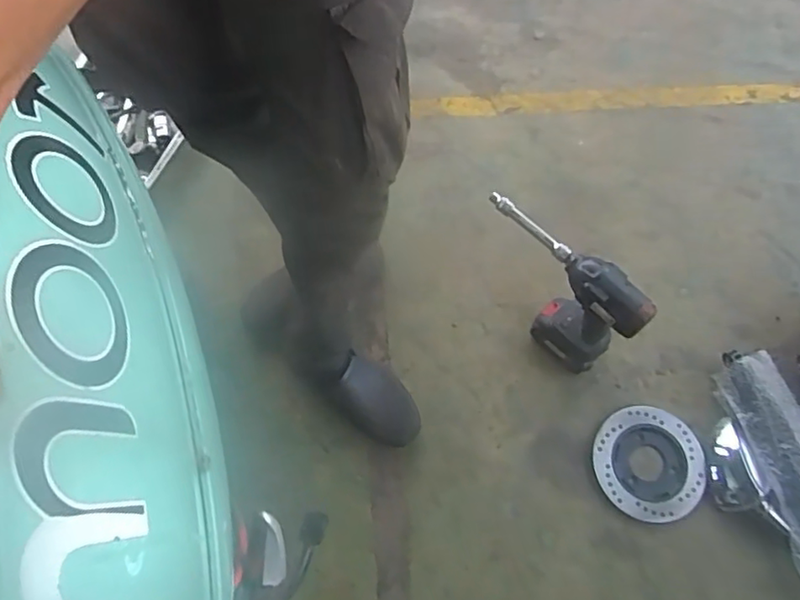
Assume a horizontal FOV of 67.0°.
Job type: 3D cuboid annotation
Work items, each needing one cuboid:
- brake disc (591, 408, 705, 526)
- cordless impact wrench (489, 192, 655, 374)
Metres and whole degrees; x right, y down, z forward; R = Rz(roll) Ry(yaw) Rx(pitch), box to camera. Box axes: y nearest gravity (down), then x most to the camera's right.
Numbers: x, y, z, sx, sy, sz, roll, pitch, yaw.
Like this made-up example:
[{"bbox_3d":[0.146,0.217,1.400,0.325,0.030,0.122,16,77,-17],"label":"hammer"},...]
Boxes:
[{"bbox_3d":[0.392,0.257,0.951,0.168,0.021,0.166,0,68,0],"label":"brake disc"},{"bbox_3d":[0.236,-0.023,0.929,0.072,0.247,0.265,-33,72,-12],"label":"cordless impact wrench"}]

